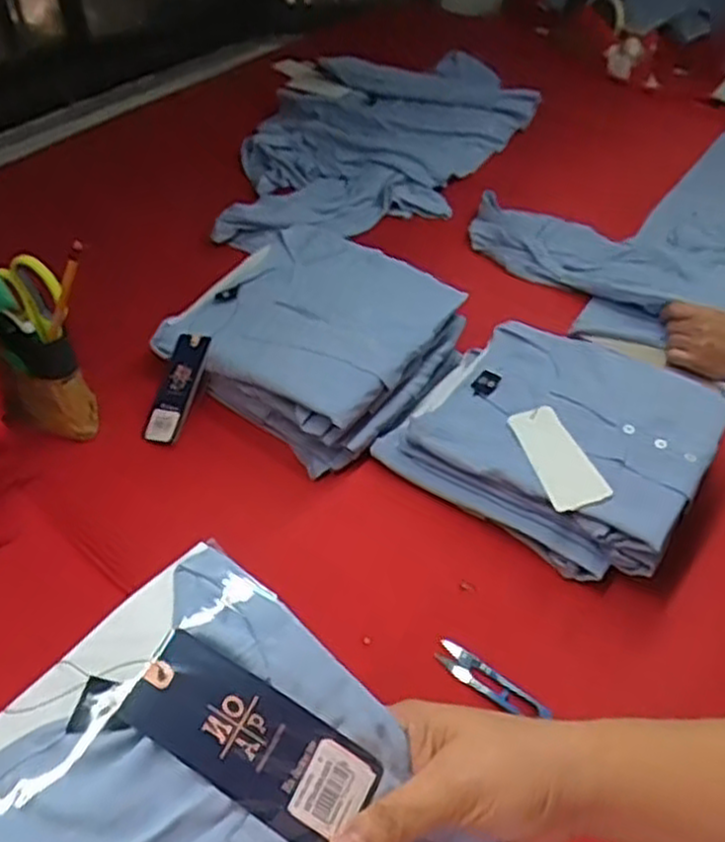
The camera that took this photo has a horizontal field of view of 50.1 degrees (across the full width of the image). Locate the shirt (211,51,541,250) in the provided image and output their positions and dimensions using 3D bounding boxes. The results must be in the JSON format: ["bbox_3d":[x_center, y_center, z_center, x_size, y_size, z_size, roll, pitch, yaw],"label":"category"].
[{"bbox_3d":[0.034,-0.428,1.203,0.440,0.067,0.604,9,45,9],"label":"shirt"}]

